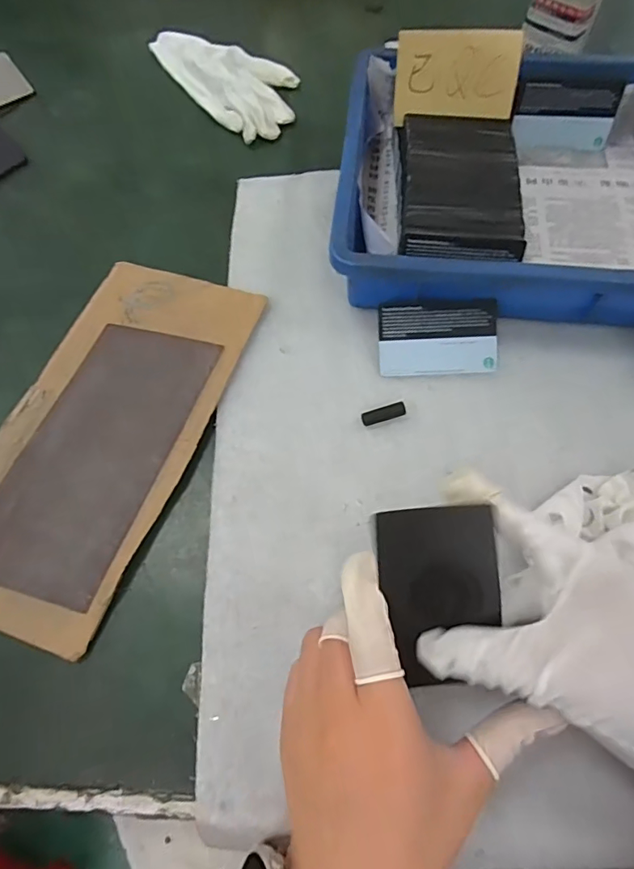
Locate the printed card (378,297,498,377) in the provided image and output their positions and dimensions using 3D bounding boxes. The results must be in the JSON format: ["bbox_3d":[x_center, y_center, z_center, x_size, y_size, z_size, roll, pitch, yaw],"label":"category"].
[{"bbox_3d":[0.088,-0.070,0.352,0.085,0.005,0.053,-2,95,-1],"label":"printed card"}]

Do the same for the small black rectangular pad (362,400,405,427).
[{"bbox_3d":[0.046,-0.014,0.338,0.030,0.010,0.009,-12,67,-4],"label":"small black rectangular pad"}]

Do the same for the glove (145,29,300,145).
[{"bbox_3d":[-0.091,-0.371,0.495,0.093,0.026,0.195,-41,71,-15],"label":"glove"}]

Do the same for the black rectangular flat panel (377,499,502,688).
[{"bbox_3d":[0.056,0.070,0.215,0.050,0.009,0.076,-9,95,2],"label":"black rectangular flat panel"}]

